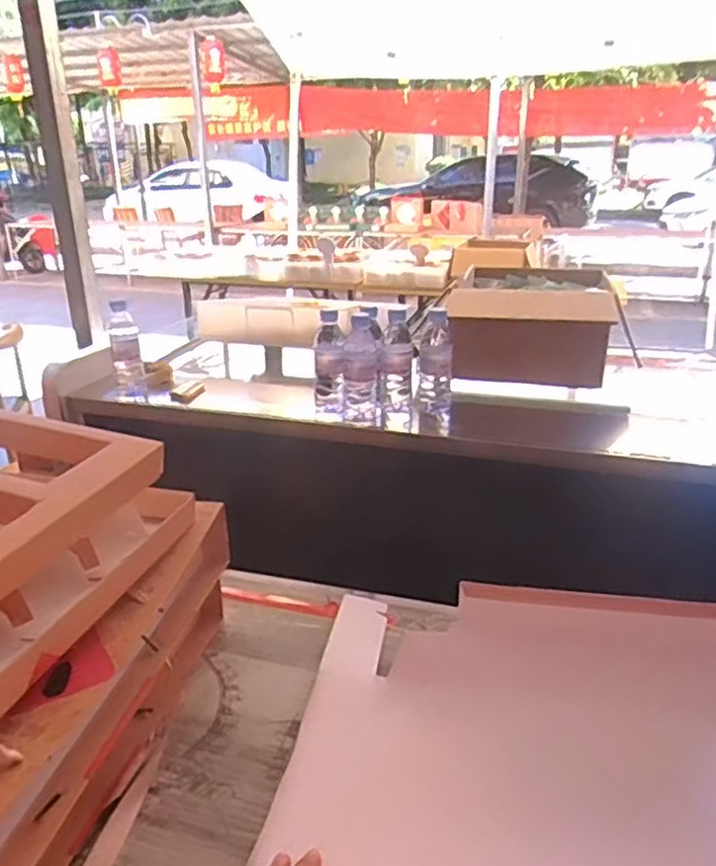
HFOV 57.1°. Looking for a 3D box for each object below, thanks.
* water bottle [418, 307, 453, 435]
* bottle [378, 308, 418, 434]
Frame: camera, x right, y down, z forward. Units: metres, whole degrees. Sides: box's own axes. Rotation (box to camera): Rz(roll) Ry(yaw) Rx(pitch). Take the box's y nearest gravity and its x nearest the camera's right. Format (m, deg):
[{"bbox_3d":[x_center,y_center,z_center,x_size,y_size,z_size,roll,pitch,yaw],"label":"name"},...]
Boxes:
[{"bbox_3d":[0.139,-0.107,1.168,0.056,0.207,0.078,1,23,4],"label":"water bottle"},{"bbox_3d":[0.071,-0.105,1.182,0.064,0.204,0.056,1,23,4],"label":"bottle"}]

